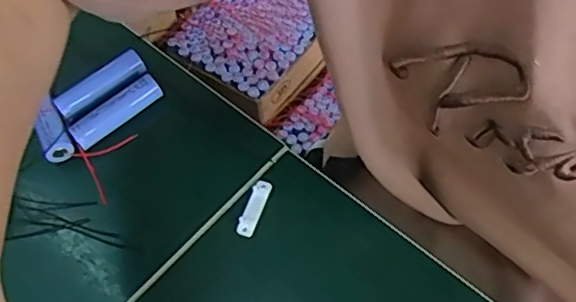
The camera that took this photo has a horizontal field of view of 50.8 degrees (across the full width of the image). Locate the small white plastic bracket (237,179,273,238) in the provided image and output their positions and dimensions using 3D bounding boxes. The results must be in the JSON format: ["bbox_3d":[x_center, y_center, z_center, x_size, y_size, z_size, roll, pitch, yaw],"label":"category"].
[{"bbox_3d":[-0.021,0.035,0.373,0.011,0.005,0.038,17,63,15],"label":"small white plastic bracket"}]

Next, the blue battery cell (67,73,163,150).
[{"bbox_3d":[-0.116,-0.027,0.408,0.065,0.022,0.018,-38,63,-16],"label":"blue battery cell"}]

